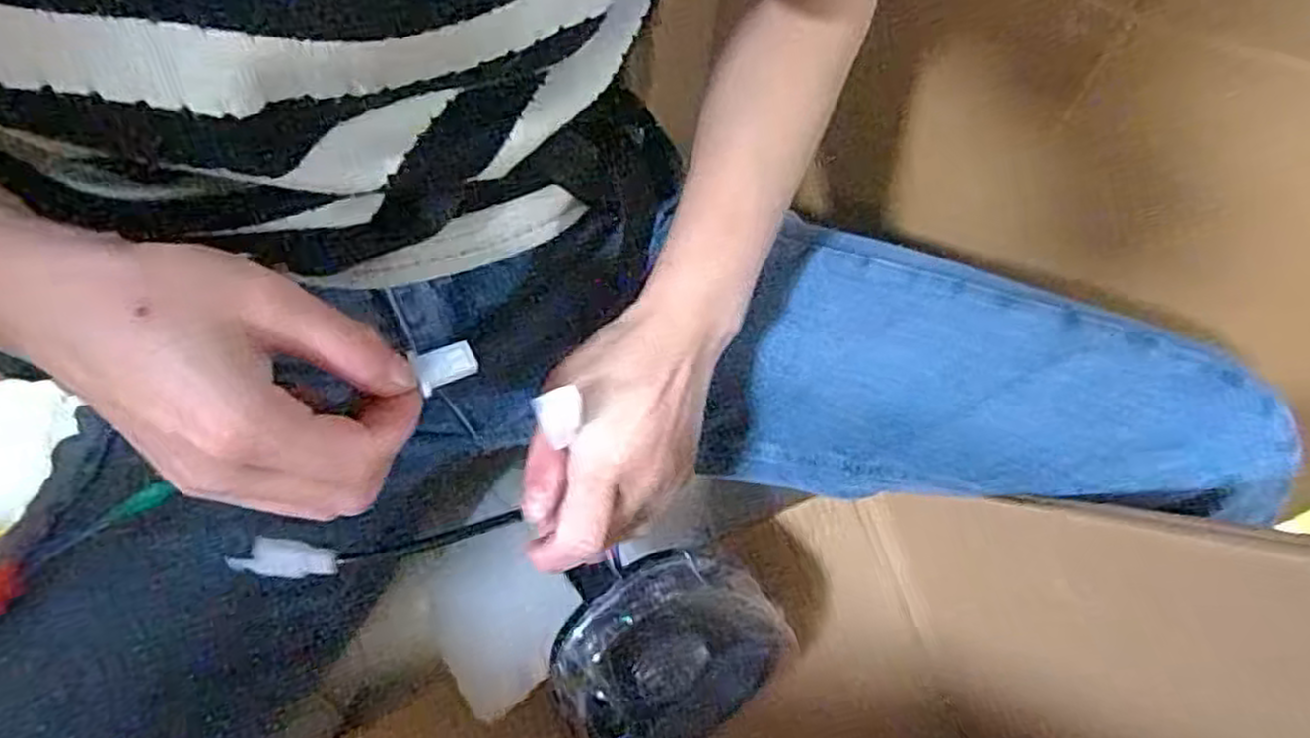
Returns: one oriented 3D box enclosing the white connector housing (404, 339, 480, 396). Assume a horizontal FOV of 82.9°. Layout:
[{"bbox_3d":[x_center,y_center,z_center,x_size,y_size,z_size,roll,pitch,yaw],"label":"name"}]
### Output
[{"bbox_3d":[-0.070,-0.001,0.249,0.019,0.008,0.013,-28,92,-21],"label":"white connector housing"}]

